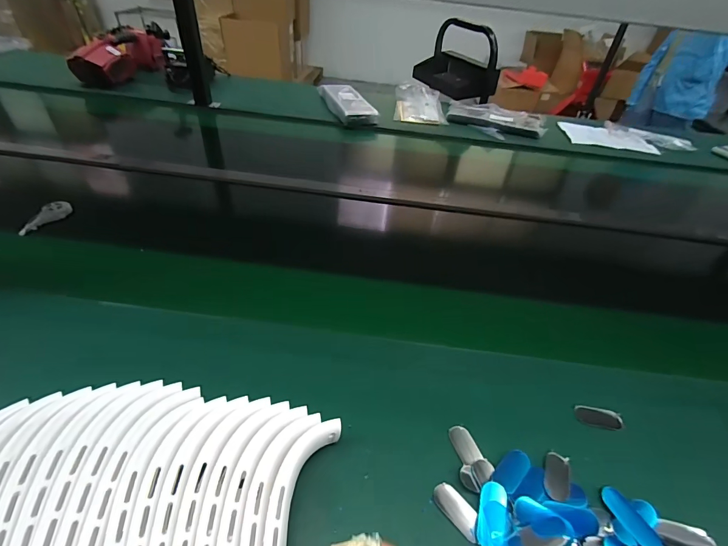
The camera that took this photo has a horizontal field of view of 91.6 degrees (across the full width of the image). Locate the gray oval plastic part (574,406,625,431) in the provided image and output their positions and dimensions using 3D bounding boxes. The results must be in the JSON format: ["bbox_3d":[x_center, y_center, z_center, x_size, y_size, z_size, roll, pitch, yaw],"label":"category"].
[{"bbox_3d":[0.305,0.187,0.460,0.058,0.023,0.006,14,1,9],"label":"gray oval plastic part"}]

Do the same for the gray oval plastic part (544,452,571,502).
[{"bbox_3d":[0.214,0.224,0.391,0.027,0.005,0.061,27,33,20],"label":"gray oval plastic part"}]

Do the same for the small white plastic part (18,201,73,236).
[{"bbox_3d":[-0.597,-0.106,0.663,0.025,0.025,0.101,16,42,9],"label":"small white plastic part"}]

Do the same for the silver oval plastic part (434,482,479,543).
[{"bbox_3d":[0.096,0.244,0.365,0.025,0.004,0.053,-29,53,-34],"label":"silver oval plastic part"}]

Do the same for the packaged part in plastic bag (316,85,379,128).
[{"bbox_3d":[-0.058,-0.590,1.234,0.130,0.052,0.295,-10,44,-19],"label":"packaged part in plastic bag"}]

